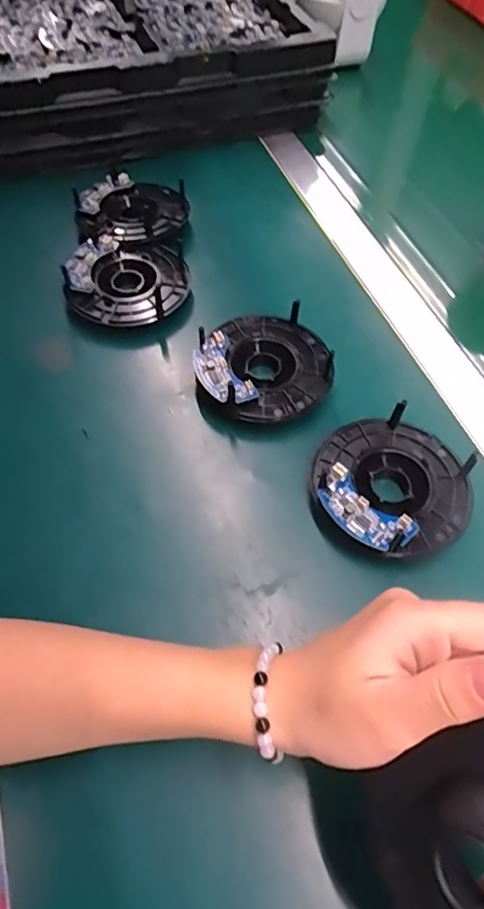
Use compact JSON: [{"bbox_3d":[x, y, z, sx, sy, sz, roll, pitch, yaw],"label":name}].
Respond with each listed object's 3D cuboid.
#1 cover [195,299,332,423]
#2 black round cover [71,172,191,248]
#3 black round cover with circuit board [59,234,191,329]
[{"bbox_3d":[0.016,-0.069,0.407,0.097,0.030,0.097,0,60,0],"label":"cover"},{"bbox_3d":[-0.101,-0.225,0.493,0.100,0.022,0.100,0,60,0],"label":"black round cover"},{"bbox_3d":[-0.095,-0.145,0.453,0.098,0.033,0.086,-11,60,-7],"label":"black round cover with circuit board"}]

